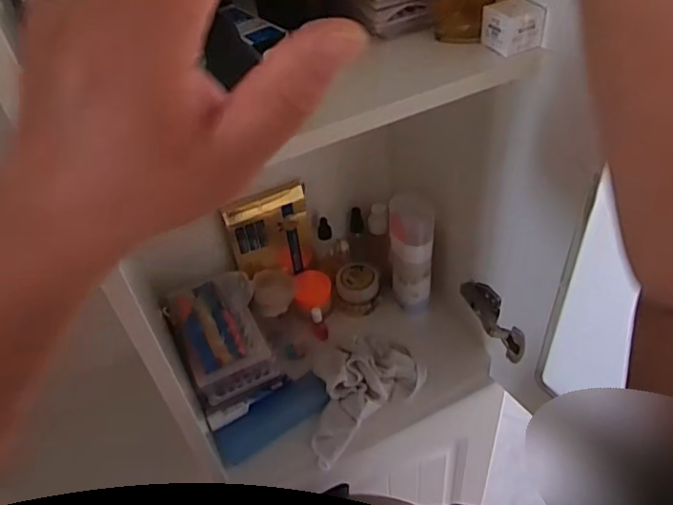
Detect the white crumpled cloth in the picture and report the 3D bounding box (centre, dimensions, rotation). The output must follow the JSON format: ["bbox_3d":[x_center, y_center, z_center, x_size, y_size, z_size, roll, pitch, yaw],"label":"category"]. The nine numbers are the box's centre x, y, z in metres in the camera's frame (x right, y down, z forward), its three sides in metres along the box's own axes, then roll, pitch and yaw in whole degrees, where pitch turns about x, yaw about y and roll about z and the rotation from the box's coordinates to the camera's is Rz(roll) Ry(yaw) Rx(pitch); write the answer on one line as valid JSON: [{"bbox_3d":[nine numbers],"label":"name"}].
[{"bbox_3d":[0.027,0.172,0.728,0.182,0.055,0.097,-32,49,-24],"label":"white crumpled cloth"}]

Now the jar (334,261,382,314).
[{"bbox_3d":[0.032,0.058,0.847,0.066,0.062,0.064,-4,44,3],"label":"jar"}]

